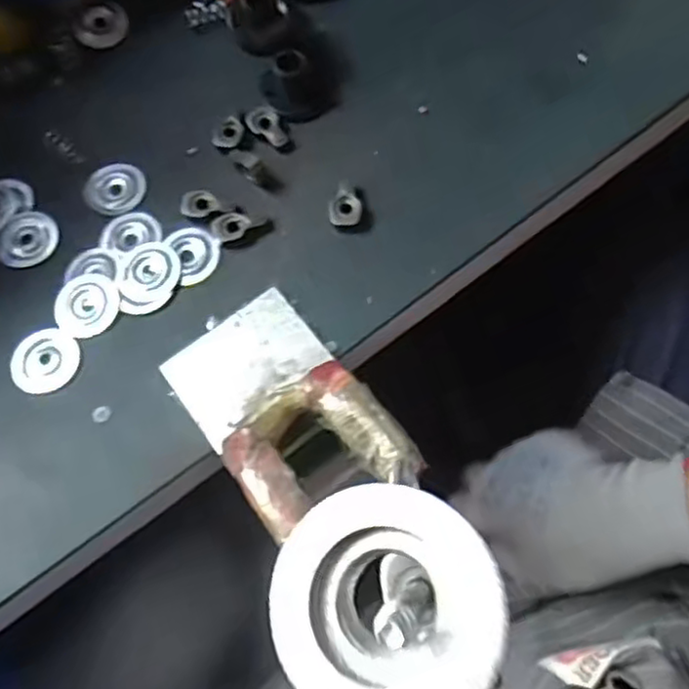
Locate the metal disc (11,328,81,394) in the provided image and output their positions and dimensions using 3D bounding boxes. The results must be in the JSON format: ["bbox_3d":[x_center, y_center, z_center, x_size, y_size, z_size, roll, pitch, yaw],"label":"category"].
[{"bbox_3d":[-0.159,0.009,0.365,0.036,0.005,0.034,-2,69,5],"label":"metal disc"}]

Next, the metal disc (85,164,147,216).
[{"bbox_3d":[-0.133,-0.090,0.398,0.035,0.004,0.033,-2,69,5],"label":"metal disc"}]

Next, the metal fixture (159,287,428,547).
[{"bbox_3d":[-0.029,0.032,0.330,0.074,0.036,0.129,-37,72,-9],"label":"metal fixture"}]

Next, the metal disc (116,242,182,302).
[{"bbox_3d":[-0.108,-0.041,0.378,0.034,0.004,0.034,-2,69,5],"label":"metal disc"}]

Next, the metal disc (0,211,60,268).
[{"bbox_3d":[-0.181,-0.061,0.392,0.036,0.004,0.033,-2,69,5],"label":"metal disc"}]

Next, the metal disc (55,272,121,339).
[{"bbox_3d":[-0.140,-0.021,0.374,0.036,0.004,0.036,-2,70,6],"label":"metal disc"}]

